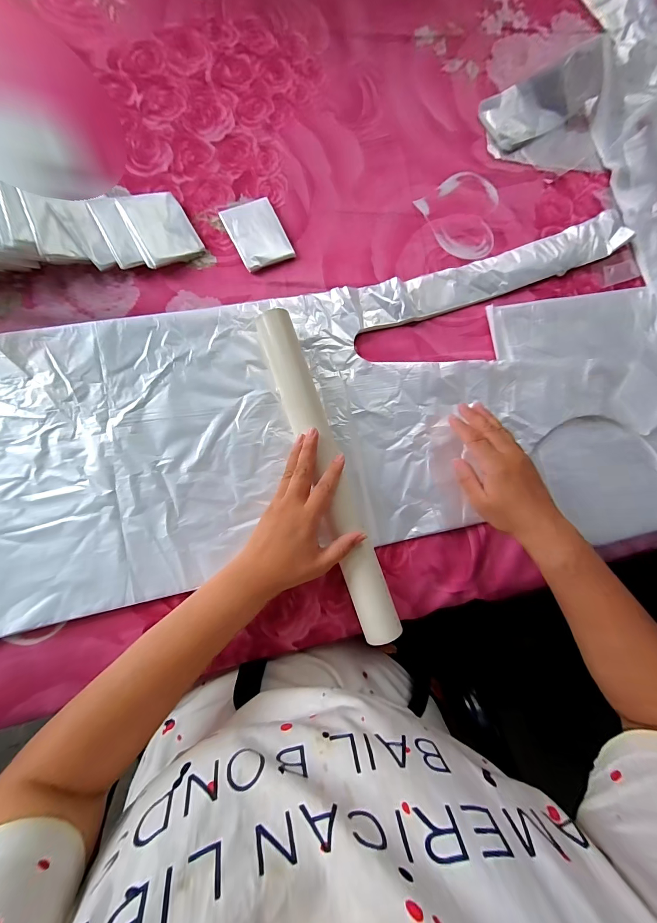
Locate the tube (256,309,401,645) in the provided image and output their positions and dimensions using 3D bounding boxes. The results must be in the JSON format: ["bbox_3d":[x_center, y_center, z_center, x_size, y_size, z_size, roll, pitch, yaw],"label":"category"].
[{"bbox_3d":[0.000,0.009,0.350,0.041,0.030,0.358,-20,86,-4],"label":"tube"}]

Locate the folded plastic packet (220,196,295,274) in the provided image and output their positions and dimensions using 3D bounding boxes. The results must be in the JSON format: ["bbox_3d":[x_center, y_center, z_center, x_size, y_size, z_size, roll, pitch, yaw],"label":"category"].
[{"bbox_3d":[-0.086,-0.281,0.405,0.065,0.010,0.081,-27,85,-5],"label":"folded plastic packet"}]

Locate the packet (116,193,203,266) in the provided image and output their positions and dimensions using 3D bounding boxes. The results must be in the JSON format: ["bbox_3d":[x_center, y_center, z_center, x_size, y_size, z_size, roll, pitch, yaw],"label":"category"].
[{"bbox_3d":[-0.197,-0.275,0.385,0.069,0.007,0.081,-29,94,-18],"label":"packet"}]

